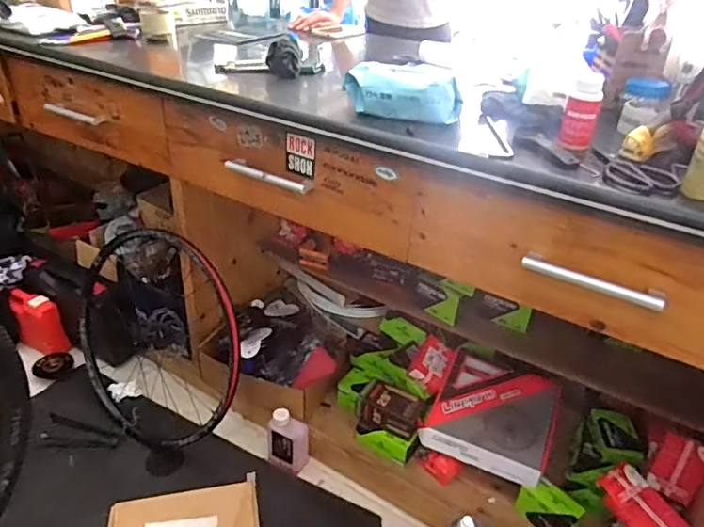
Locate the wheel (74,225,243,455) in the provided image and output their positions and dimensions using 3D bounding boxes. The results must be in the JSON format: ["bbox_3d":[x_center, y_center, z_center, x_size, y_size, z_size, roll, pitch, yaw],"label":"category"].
[{"bbox_3d":[-0.495,0.181,1.335,0.588,0.526,0.090,-2,1,29],"label":"wheel"}]

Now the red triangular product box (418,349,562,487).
[{"bbox_3d":[0.313,0.322,1.193,0.255,0.045,0.261,20,54,17],"label":"red triangular product box"}]

